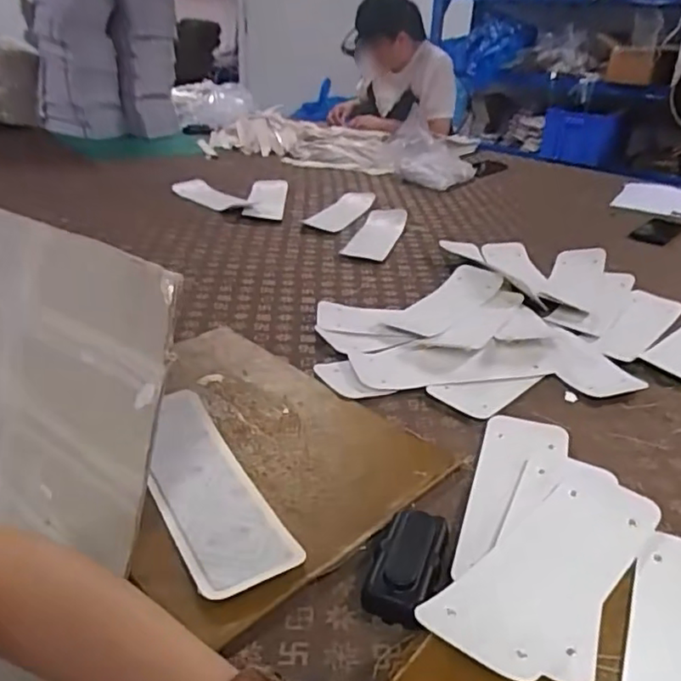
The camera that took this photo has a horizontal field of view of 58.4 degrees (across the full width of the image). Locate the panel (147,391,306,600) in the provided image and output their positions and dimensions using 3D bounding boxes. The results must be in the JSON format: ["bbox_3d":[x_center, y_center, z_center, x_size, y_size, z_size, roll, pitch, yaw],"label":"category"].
[{"bbox_3d":[-0.129,0.130,0.564,0.087,0.015,0.261,-14,33,-29],"label":"panel"}]

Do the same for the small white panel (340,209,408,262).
[{"bbox_3d":[0.073,-0.219,1.230,0.087,0.032,0.238,11,29,13],"label":"small white panel"}]

